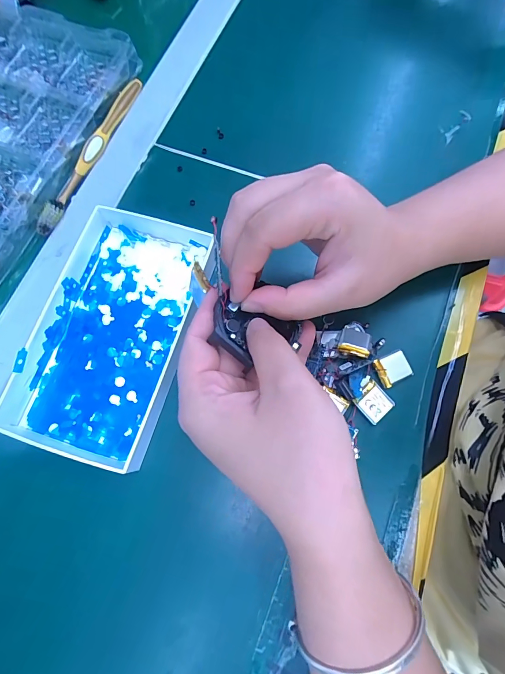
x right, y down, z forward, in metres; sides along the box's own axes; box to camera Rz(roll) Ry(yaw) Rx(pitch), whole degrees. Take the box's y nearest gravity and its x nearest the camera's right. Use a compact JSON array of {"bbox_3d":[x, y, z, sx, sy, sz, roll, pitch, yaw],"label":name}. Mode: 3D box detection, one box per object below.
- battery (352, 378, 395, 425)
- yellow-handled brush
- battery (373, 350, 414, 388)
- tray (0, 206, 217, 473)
[{"bbox_3d":[0.085,0.045,0.244,0.022,0.004,0.023,-40,76,-10],"label":"battery"},{"bbox_3d":[-0.143,-0.170,0.314,0.018,0.010,0.178,19,75,7],"label":"yellow-handled brush"},{"bbox_3d":[0.101,0.022,0.250,0.023,0.004,0.020,-22,74,-5],"label":"battery"},{"bbox_3d":[-0.103,-0.007,0.257,0.106,0.025,0.180,17,75,7],"label":"tray"}]

